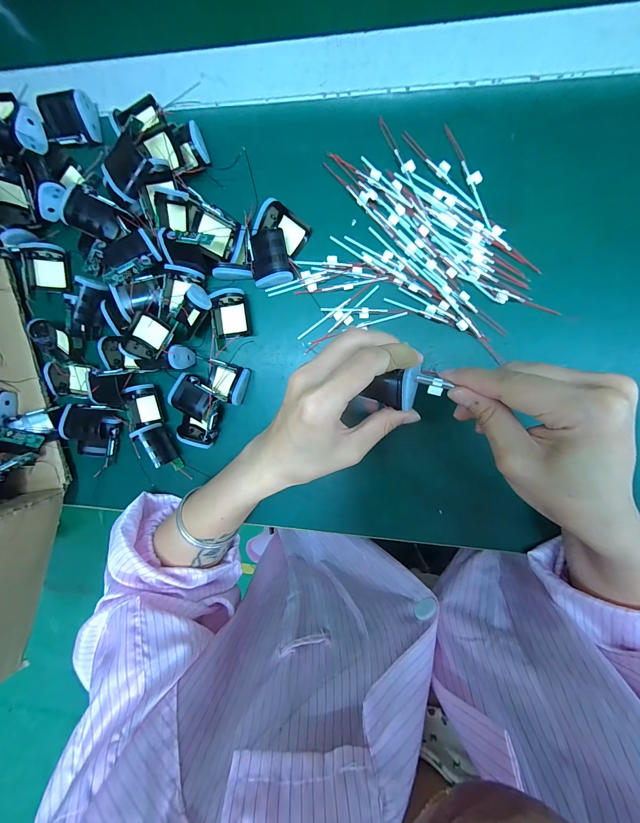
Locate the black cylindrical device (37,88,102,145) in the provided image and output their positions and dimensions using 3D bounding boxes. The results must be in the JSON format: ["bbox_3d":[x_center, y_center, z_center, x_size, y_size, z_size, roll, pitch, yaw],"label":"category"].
[{"bbox_3d":[-0.234,-0.277,0.289,0.045,0.027,0.034,-2,135,9],"label":"black cylindrical device"}]

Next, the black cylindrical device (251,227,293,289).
[{"bbox_3d":[-0.046,-0.139,0.274,0.034,0.012,0.047,-11,95,10],"label":"black cylindrical device"}]

